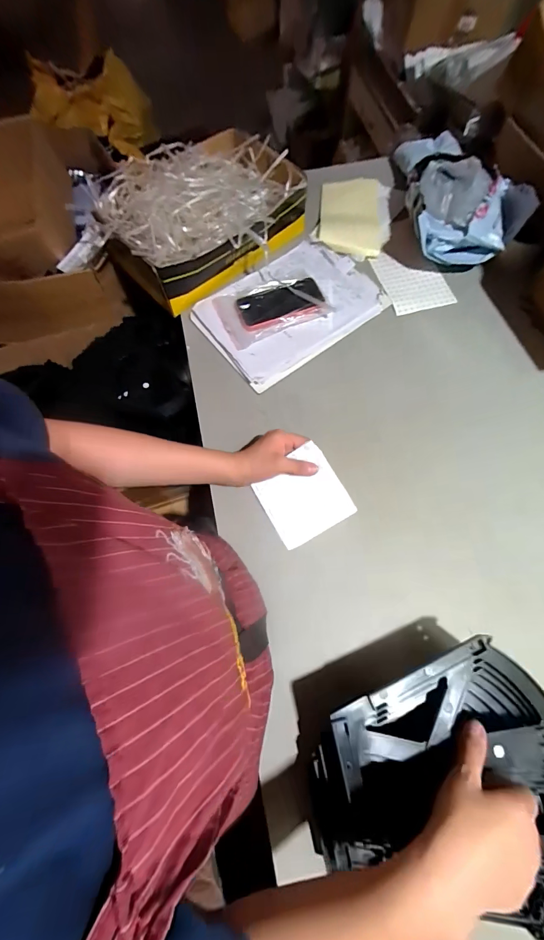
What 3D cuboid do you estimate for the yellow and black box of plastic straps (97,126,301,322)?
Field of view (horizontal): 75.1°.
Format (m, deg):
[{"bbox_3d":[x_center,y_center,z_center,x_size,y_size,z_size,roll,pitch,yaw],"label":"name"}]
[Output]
[{"bbox_3d":[-0.135,-0.494,0.678,0.350,0.107,0.290,-37,72,-11],"label":"yellow and black box of plastic straps"}]

